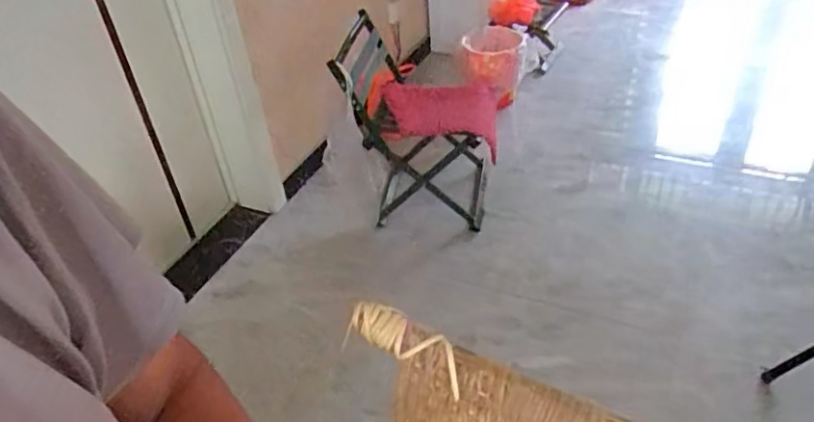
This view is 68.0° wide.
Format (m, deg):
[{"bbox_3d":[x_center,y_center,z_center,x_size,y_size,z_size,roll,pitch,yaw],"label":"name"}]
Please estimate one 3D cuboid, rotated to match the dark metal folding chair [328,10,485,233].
[{"bbox_3d":[0.029,-0.266,1.844,0.416,0.550,0.378,-2,40,4],"label":"dark metal folding chair"}]

